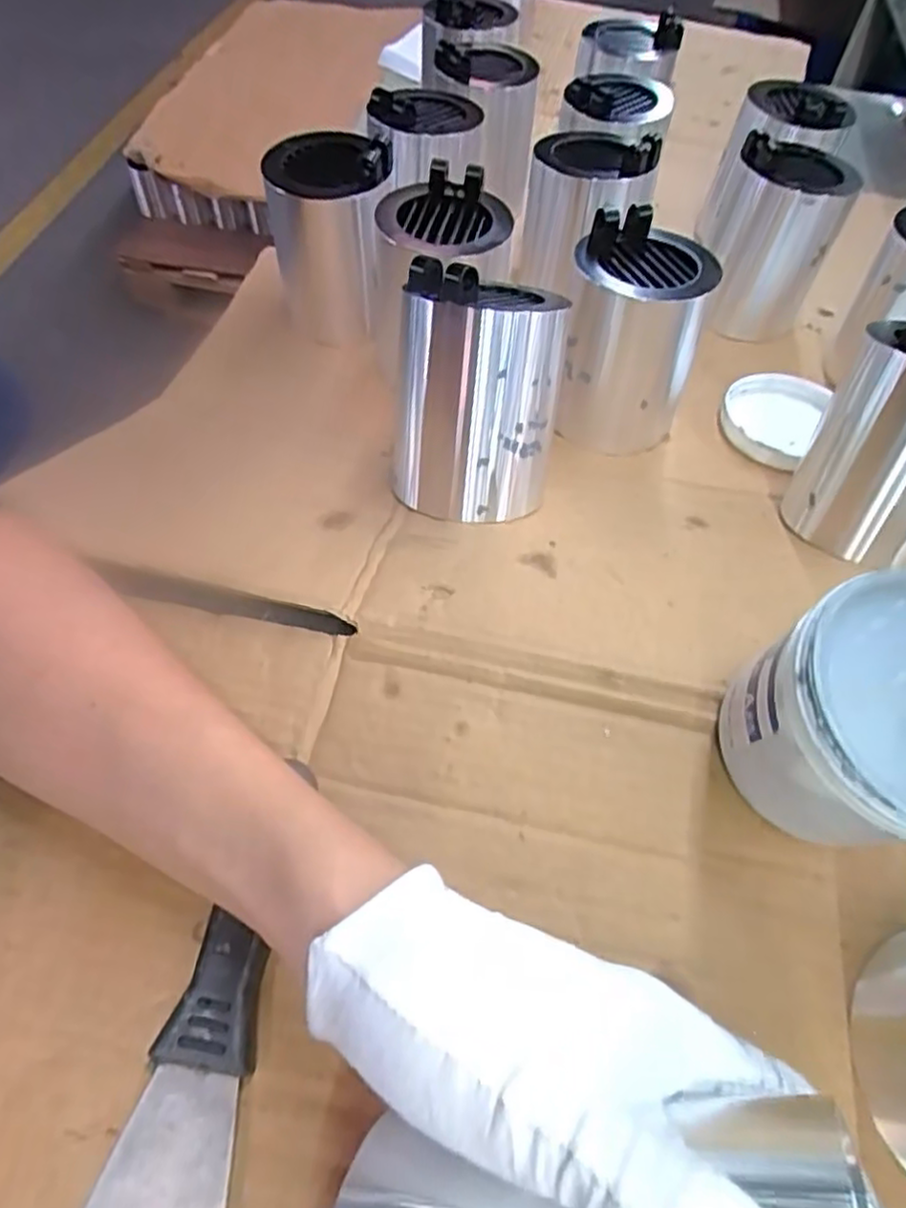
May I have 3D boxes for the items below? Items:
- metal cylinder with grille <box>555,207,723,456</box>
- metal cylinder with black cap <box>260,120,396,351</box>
[{"bbox_3d":[0.114,-0.173,0.439,0.085,0.105,0.088,17,58,7],"label":"metal cylinder with grille"},{"bbox_3d":[-0.085,-0.262,0.489,0.079,0.111,0.089,-37,67,-23],"label":"metal cylinder with black cap"}]

